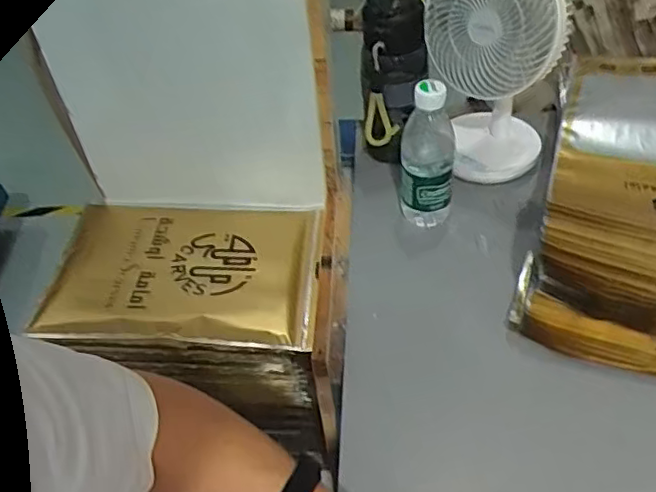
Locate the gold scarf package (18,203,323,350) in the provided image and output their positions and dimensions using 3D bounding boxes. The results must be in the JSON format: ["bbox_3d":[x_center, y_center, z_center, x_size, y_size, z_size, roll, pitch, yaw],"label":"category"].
[{"bbox_3d":[-0.183,0.027,0.804,0.332,0.026,0.232,1,50,3],"label":"gold scarf package"}]

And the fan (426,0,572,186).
[{"bbox_3d":[0.188,-0.212,0.719,0.144,0.252,0.120,3,45,9],"label":"fan"}]

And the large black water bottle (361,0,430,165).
[{"bbox_3d":[0.081,-0.199,0.760,0.081,0.210,0.067,-21,46,-14],"label":"large black water bottle"}]

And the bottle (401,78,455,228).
[{"bbox_3d":[0.113,-0.107,0.701,0.060,0.173,0.071,3,45,10],"label":"bottle"}]

